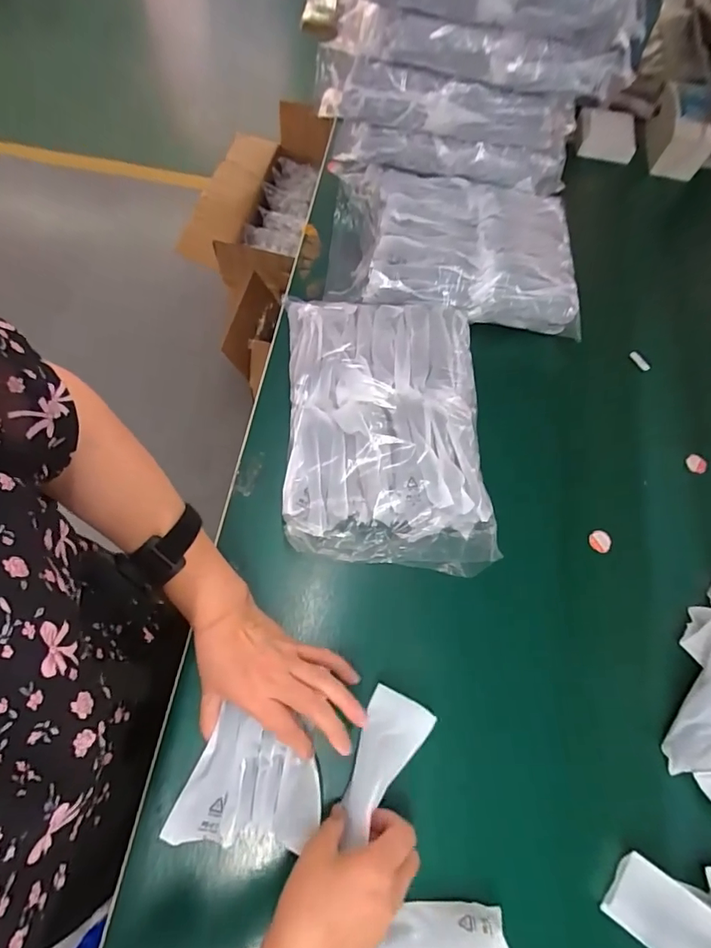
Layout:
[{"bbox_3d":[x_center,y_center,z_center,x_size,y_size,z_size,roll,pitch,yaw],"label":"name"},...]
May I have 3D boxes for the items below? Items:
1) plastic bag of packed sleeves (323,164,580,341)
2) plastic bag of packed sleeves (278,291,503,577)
[{"bbox_3d":[0.128,-0.297,0.635,0.327,0.071,0.231,10,67,0],"label":"plastic bag of packed sleeves"},{"bbox_3d":[0.030,-0.053,0.532,0.210,0.074,0.306,0,67,-4],"label":"plastic bag of packed sleeves"}]

